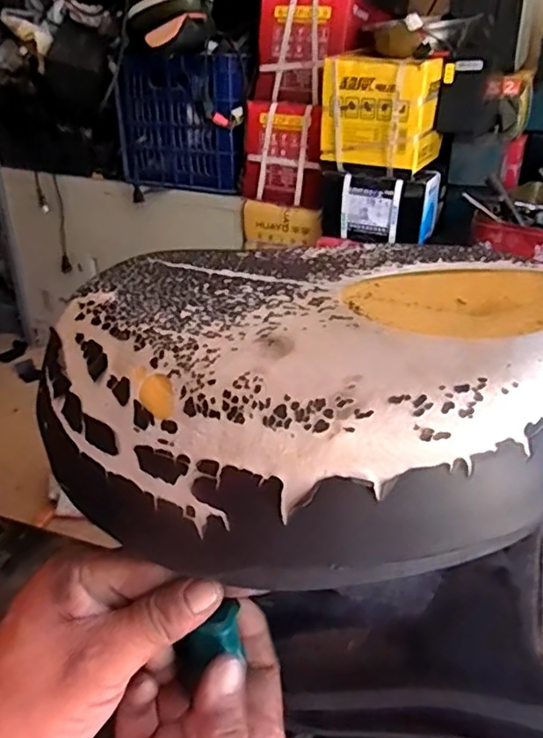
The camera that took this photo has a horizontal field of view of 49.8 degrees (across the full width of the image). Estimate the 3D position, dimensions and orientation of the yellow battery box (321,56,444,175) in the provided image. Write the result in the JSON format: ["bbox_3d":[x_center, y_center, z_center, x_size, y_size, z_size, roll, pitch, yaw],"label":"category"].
[{"bbox_3d":[0.219,-0.492,1.127,0.196,0.177,0.165,17,33,28],"label":"yellow battery box"}]

